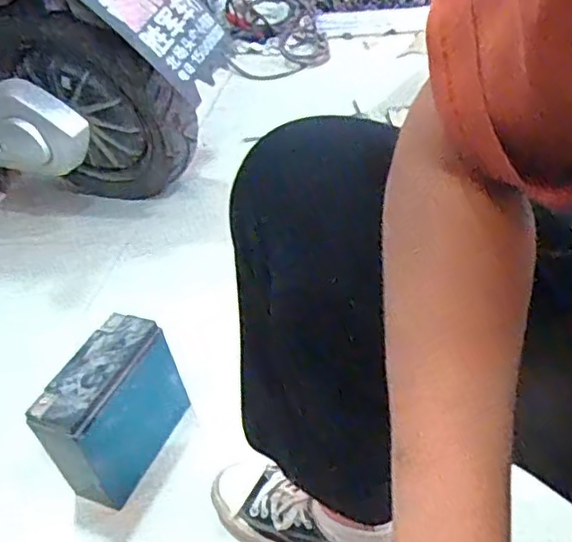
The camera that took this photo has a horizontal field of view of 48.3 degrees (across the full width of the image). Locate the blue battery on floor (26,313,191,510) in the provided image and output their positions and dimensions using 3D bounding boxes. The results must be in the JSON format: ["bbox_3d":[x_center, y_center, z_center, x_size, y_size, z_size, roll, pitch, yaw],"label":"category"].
[{"bbox_3d":[-0.209,0.180,0.803,0.095,0.167,0.188,8,42,22],"label":"blue battery on floor"}]

